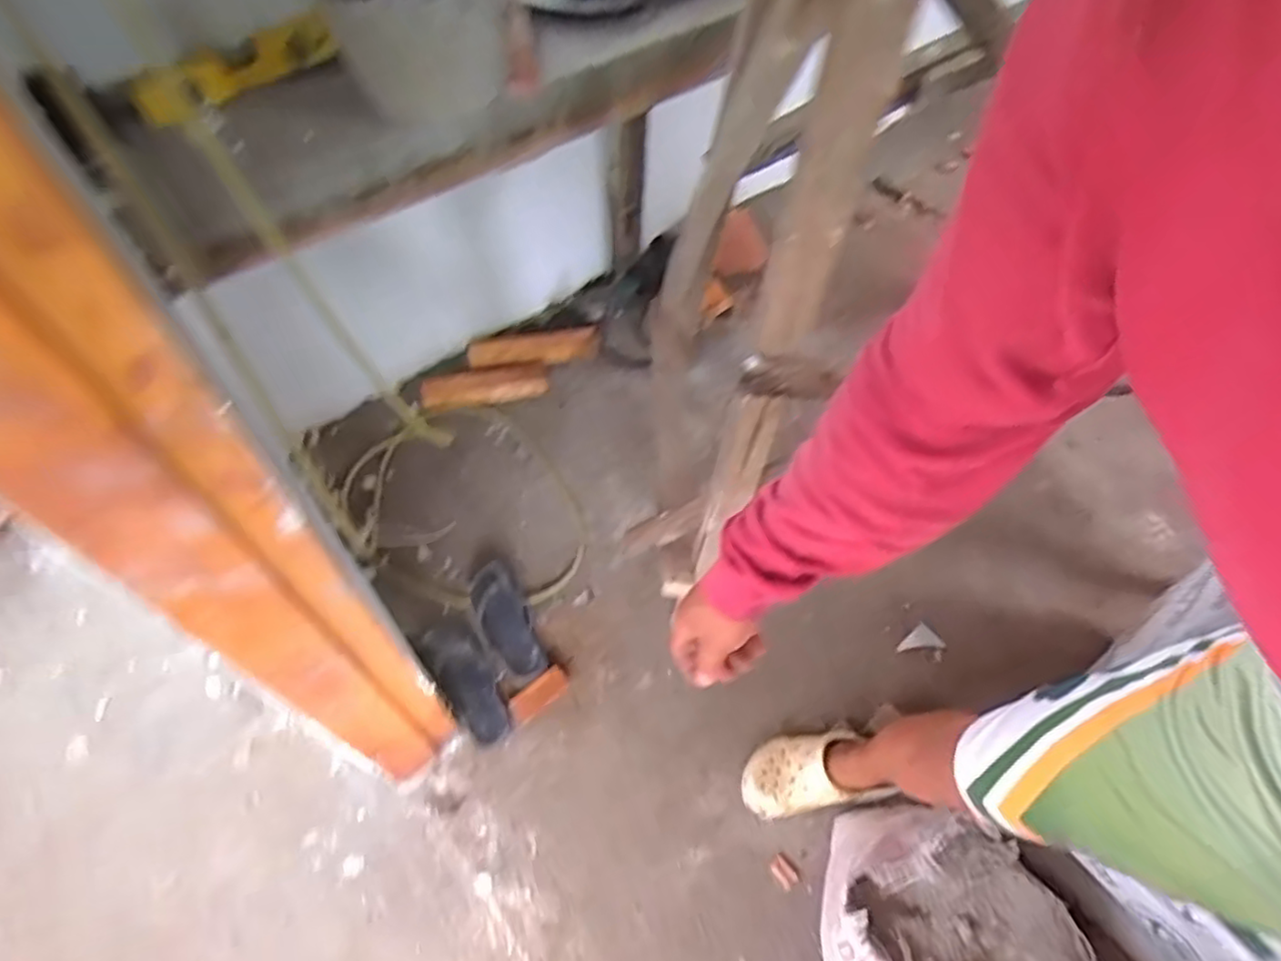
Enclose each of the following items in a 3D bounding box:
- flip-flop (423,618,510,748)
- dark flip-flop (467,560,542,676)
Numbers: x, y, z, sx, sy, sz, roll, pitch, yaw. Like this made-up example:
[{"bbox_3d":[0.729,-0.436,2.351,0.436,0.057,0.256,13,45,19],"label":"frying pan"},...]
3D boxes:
[{"bbox_3d":[-0.309,0.349,1.182,0.095,0.050,0.236,-24,61,-17],"label":"flip-flop"},{"bbox_3d":[-0.251,0.258,1.255,0.085,0.028,0.216,-23,75,-17],"label":"dark flip-flop"}]

